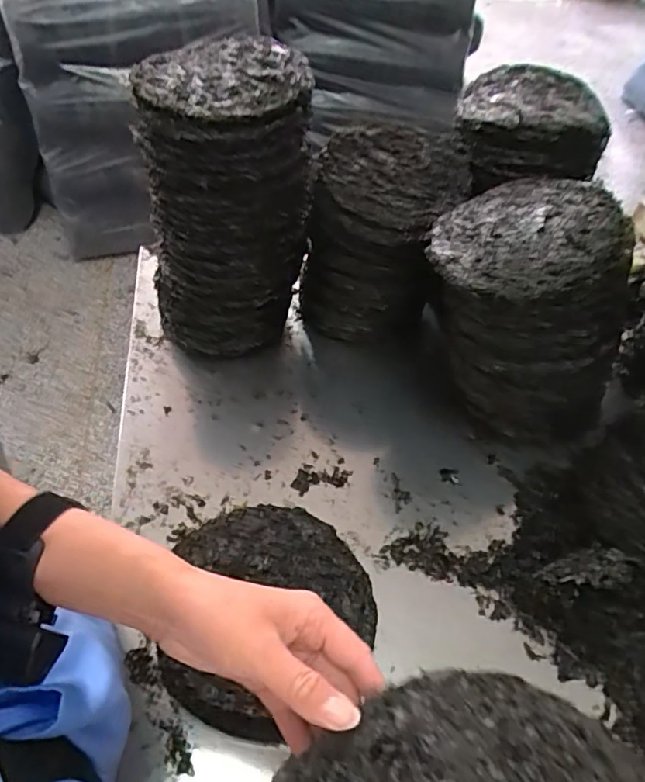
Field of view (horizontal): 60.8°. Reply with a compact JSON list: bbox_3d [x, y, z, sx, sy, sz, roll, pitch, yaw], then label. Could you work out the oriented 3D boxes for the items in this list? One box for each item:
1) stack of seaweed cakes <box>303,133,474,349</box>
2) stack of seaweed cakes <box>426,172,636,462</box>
[{"bbox_3d":[0.077,-0.202,0.802,0.207,0.271,0.190,15,49,11],"label":"stack of seaweed cakes"},{"bbox_3d":[0.240,-0.076,0.679,0.247,0.323,0.167,7,48,4],"label":"stack of seaweed cakes"}]

